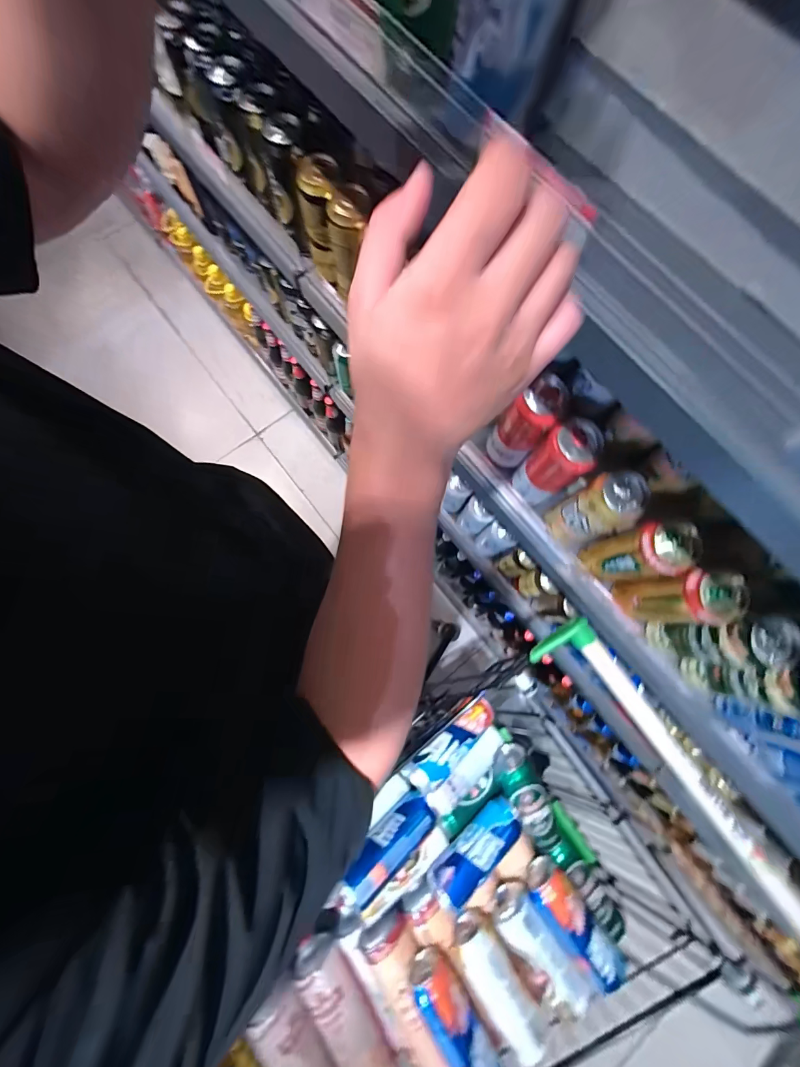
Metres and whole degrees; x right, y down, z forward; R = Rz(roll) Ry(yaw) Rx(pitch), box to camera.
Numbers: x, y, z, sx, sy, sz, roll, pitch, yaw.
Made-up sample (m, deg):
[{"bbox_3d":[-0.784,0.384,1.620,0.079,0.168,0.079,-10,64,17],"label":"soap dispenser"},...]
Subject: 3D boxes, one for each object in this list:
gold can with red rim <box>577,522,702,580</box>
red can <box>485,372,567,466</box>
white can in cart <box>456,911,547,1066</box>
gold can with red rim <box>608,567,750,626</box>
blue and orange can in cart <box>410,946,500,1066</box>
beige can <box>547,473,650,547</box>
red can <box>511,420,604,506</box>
[{"bbox_3d":[0.302,0.029,0.491,0.065,0.144,0.060,-3,79,-2],"label":"gold can with red rim"},{"bbox_3d":[0.165,-0.149,0.516,0.058,0.138,0.062,0,78,-1],"label":"red can"},{"bbox_3d":[0.148,0.674,0.564,0.069,0.056,0.170,-32,81,-7],"label":"white can in cart"},{"bbox_3d":[0.342,0.081,0.477,0.066,0.140,0.058,10,78,1],"label":"gold can with red rim"},{"bbox_3d":[0.081,0.707,0.540,0.064,0.069,0.164,-34,81,-8],"label":"blue and orange can in cart"},{"bbox_3d":[0.253,-0.028,0.494,0.068,0.137,0.065,0,78,-1],"label":"beige can"},{"bbox_3d":[0.209,-0.092,0.509,0.070,0.145,0.064,0,78,-1],"label":"red can"}]

